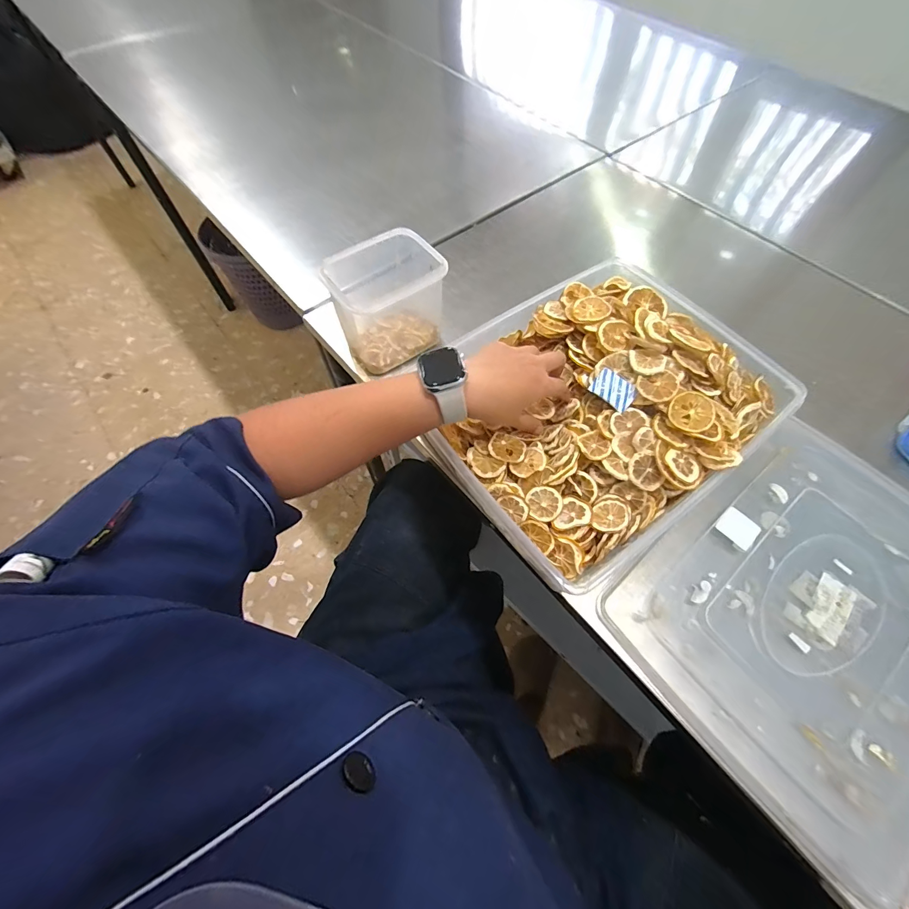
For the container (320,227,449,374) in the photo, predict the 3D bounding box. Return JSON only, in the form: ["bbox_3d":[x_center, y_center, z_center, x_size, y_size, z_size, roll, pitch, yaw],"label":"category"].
[{"bbox_3d":[-0.078,-0.183,0.469,0.129,0.103,0.099,-34,68,-16],"label":"container"}]

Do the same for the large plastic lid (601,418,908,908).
[{"bbox_3d":[0.366,0.141,0.377,0.365,0.014,0.278,-35,69,-17],"label":"large plastic lid"}]

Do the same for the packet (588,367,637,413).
[{"bbox_3d":[0.172,-0.070,0.419,0.045,0.005,0.030,44,96,18],"label":"packet"}]

